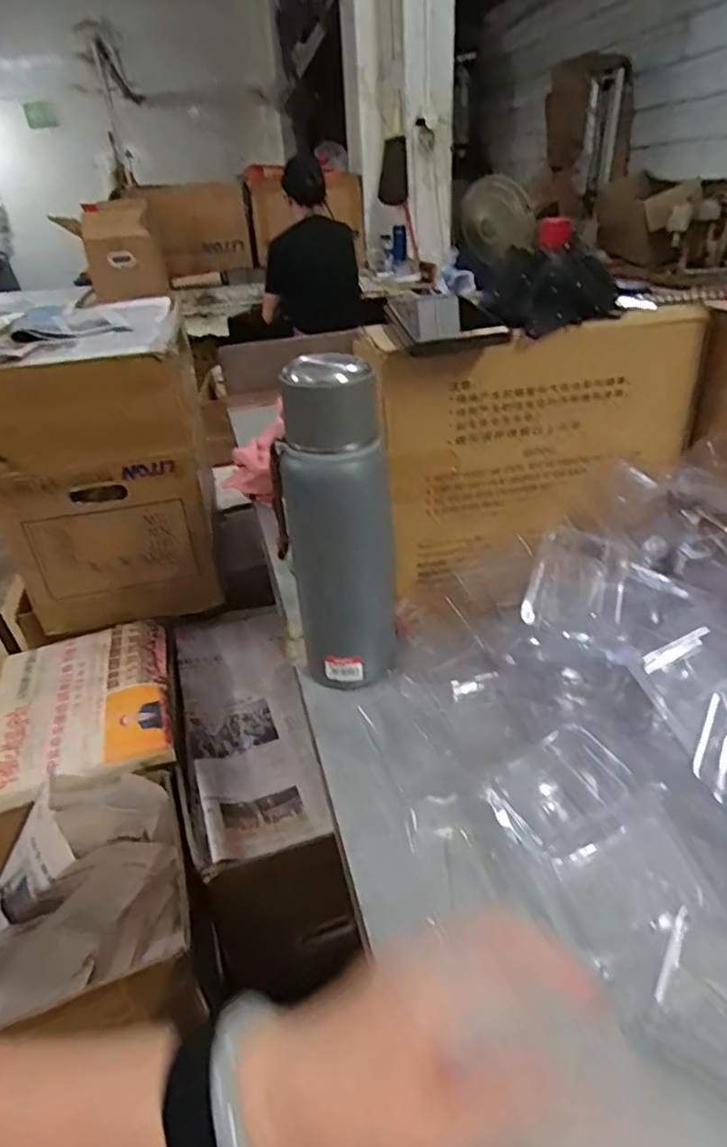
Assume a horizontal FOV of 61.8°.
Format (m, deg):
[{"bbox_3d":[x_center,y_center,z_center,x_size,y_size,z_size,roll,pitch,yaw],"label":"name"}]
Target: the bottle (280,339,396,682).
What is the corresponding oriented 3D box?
[{"bbox_3d":[-0.021,-0.028,0.485,0.068,0.265,0.076,-19,35,-23],"label":"bottle"}]

